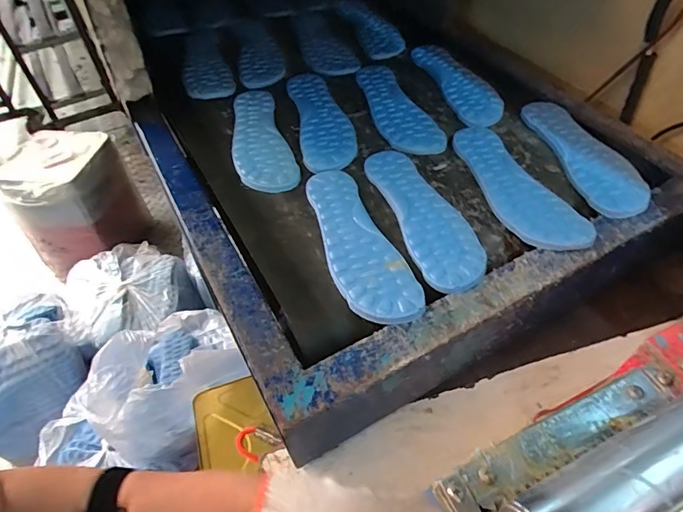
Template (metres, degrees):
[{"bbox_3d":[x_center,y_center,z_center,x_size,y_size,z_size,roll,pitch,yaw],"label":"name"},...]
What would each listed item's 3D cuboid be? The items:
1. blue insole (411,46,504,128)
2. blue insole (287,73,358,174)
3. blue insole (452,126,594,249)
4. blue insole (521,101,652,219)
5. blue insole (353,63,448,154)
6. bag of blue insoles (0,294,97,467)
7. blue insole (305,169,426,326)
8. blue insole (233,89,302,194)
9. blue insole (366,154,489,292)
[{"bbox_3d":[0.192,-0.283,0.759,0.086,0.013,0.248,-14,51,-7],"label":"blue insole"},{"bbox_3d":[-0.030,-0.207,0.702,0.077,0.013,0.250,-10,50,-5],"label":"blue insole"},{"bbox_3d":[0.212,-0.093,0.584,0.076,0.021,0.242,-14,51,-7],"label":"blue insole"},{"bbox_3d":[0.325,-0.140,0.622,0.085,0.018,0.247,-8,50,-3],"label":"blue insole"},{"bbox_3d":[0.077,-0.236,0.728,0.080,0.018,0.261,-15,51,-8],"label":"blue insole"},{"bbox_3d":[-0.719,0.257,1.050,0.279,0.133,0.285,33,59,27],"label":"bag of blue insoles"},{"bbox_3d":[0.013,-0.020,0.532,0.077,0.012,0.240,-18,51,-11],"label":"blue insole"},{"bbox_3d":[-0.120,-0.173,0.667,0.078,0.007,0.223,-15,51,-8],"label":"blue insole"},{"bbox_3d":[0.099,-0.057,0.558,0.080,0.013,0.244,-15,51,-8],"label":"blue insole"}]

